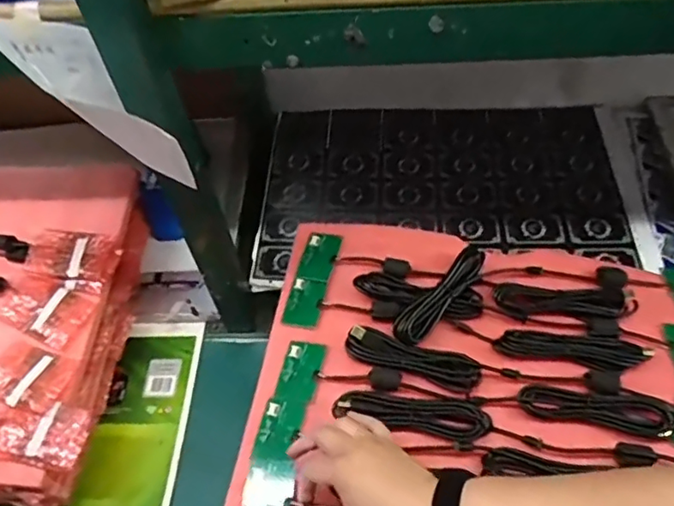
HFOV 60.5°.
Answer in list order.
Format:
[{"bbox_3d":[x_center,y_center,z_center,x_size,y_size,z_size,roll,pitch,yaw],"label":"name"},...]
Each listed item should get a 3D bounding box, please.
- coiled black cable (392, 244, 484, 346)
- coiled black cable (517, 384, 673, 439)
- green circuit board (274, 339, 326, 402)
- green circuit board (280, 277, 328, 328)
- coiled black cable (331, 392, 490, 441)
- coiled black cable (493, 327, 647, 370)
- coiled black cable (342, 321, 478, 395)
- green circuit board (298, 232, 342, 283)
[{"bbox_3d":[0.120,0.049,0.664,0.032,0.029,0.146,35,60,26],"label":"coiled black cable"},{"bbox_3d":[0.264,0.155,0.588,0.151,0.009,0.042,10,52,10],"label":"coiled black cable"},{"bbox_3d":[-0.041,0.130,0.644,0.042,0.006,0.066,11,53,10],"label":"green circuit board"},{"bbox_3d":[-0.039,0.059,0.695,0.041,0.011,0.061,10,52,10],"label":"green circuit board"},{"bbox_3d":[0.077,0.163,0.595,0.153,0.020,0.042,5,52,6],"label":"coiled black cable"},{"bbox_3d":[0.254,0.101,0.630,0.155,0.018,0.041,5,52,6],"label":"coiled black cable"},{"bbox_3d":[0.082,0.113,0.628,0.144,0.025,0.044,18,54,16],"label":"coiled black cable"},{"bbox_3d":[-0.021,0.003,0.724,0.040,0.008,0.065,12,53,11],"label":"green circuit board"}]

